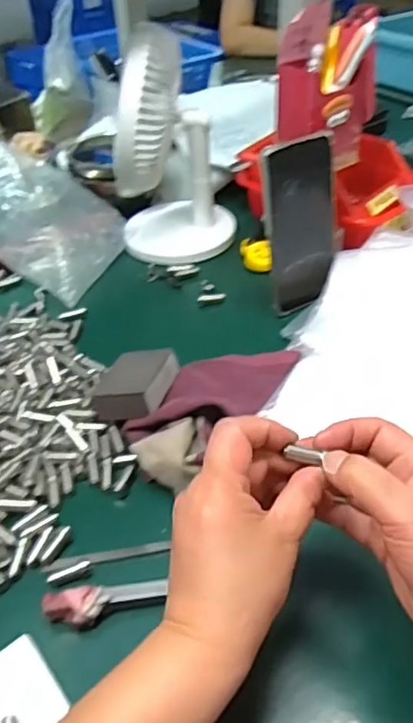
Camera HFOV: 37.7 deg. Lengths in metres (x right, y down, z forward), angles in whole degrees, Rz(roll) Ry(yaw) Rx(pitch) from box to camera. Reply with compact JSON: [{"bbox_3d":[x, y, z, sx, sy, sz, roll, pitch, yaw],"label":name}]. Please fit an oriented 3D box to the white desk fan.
[{"bbox_3d":[-0.038,-0.241,0.688,0.131,0.236,0.154,-1,40,3],"label":"white desk fan"}]

